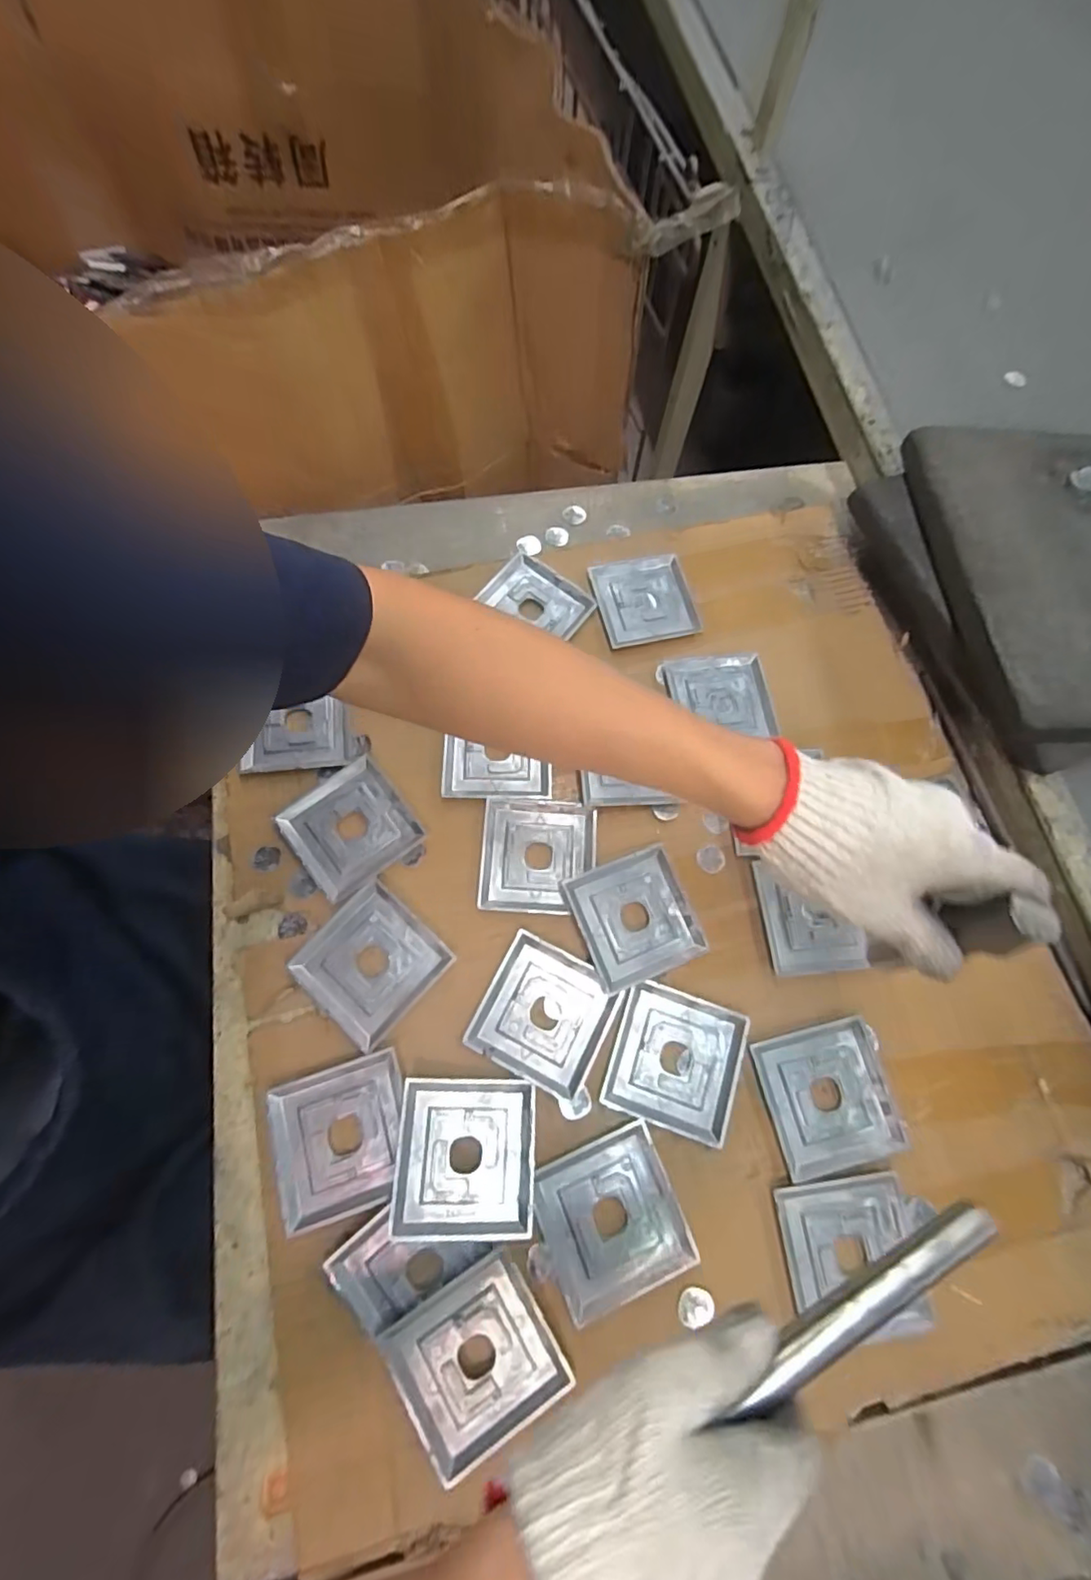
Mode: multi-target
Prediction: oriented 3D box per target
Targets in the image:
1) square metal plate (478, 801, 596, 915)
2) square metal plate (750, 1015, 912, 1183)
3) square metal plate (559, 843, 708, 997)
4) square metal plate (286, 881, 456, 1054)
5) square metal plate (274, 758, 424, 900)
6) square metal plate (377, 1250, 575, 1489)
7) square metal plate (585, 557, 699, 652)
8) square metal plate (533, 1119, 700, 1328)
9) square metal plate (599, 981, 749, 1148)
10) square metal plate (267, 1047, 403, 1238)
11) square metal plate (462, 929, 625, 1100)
[{"bbox_3d":[-0.006,0.053,0.460,0.089,0.007,0.089,4,71,-1],"label":"square metal plate"},{"bbox_3d":[0.206,0.221,0.414,0.091,0.005,0.090,-12,72,-6],"label":"square metal plate"},{"bbox_3d":[0.070,0.098,0.443,0.089,0.012,0.089,-20,73,-9],"label":"square metal plate"},{"bbox_3d":[-0.131,0.128,0.426,0.090,0.005,0.088,40,74,10],"label":"square metal plate"},{"bbox_3d":[-0.156,0.030,0.459,0.088,0.004,0.090,-37,77,-13],"label":"square metal plate"},{"bbox_3d":[-0.041,0.349,0.350,0.088,0.013,0.089,-27,75,-11],"label":"square metal plate"},{"bbox_3d":[0.094,-0.180,0.543,0.089,0.006,0.088,-14,73,-7],"label":"square metal plate"},{"bbox_3d":[0.043,0.284,0.379,0.090,0.010,0.087,-20,73,-9],"label":"square metal plate"},{"bbox_3d":[0.095,0.196,0.415,0.088,0.005,0.089,19,72,4],"label":"square metal plate"},{"bbox_3d":[-0.138,0.236,0.387,0.086,0.006,0.089,-16,73,-8],"label":"square metal plate"},{"bbox_3d":[0.001,0.165,0.422,0.091,0.005,0.089,27,72,6],"label":"square metal plate"}]

